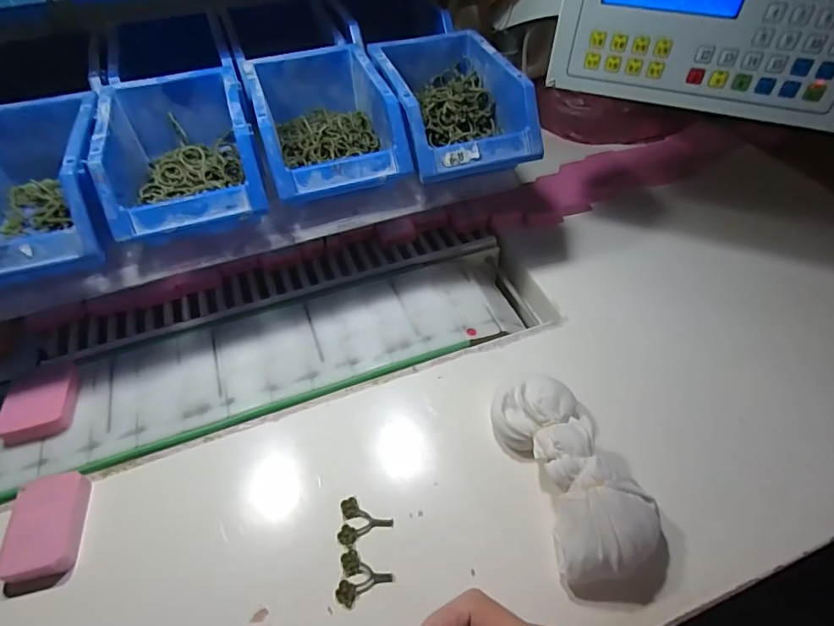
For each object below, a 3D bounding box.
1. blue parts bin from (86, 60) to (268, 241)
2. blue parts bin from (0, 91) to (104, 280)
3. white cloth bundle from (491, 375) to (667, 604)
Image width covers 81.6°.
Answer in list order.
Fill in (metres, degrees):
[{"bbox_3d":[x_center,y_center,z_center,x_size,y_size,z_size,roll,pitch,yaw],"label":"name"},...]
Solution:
[{"bbox_3d":[-0.211,-0.139,0.440,0.120,0.080,0.174,-17,50,-13],"label":"blue parts bin"},{"bbox_3d":[-0.329,-0.107,0.417,0.125,0.079,0.195,-13,49,-10],"label":"blue parts bin"},{"bbox_3d":[0.121,0.121,0.369,0.077,0.046,0.170,-14,49,-10],"label":"white cloth bundle"}]

